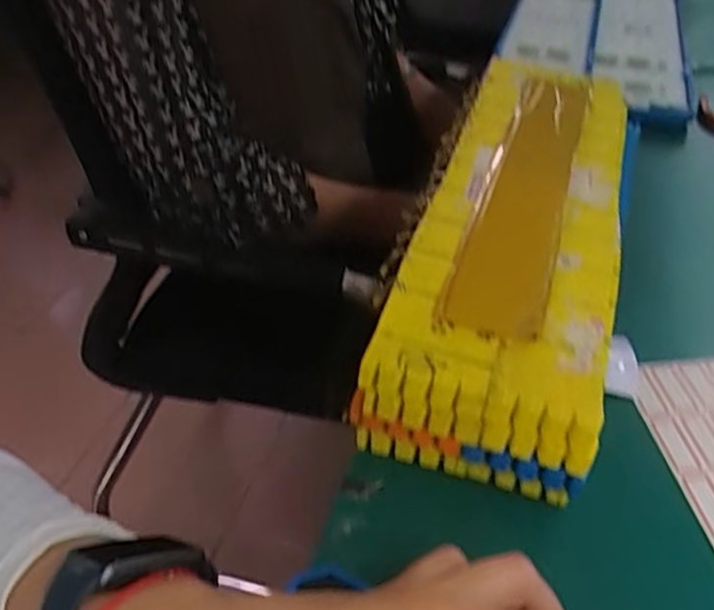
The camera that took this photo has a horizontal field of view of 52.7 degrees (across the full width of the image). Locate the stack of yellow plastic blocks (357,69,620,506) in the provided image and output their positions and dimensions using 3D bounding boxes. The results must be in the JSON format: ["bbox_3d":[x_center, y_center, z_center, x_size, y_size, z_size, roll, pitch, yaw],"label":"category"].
[{"bbox_3d":[0.094,-0.046,0.414,0.102,0.055,0.330,13,41,12],"label":"stack of yellow plastic blocks"}]

